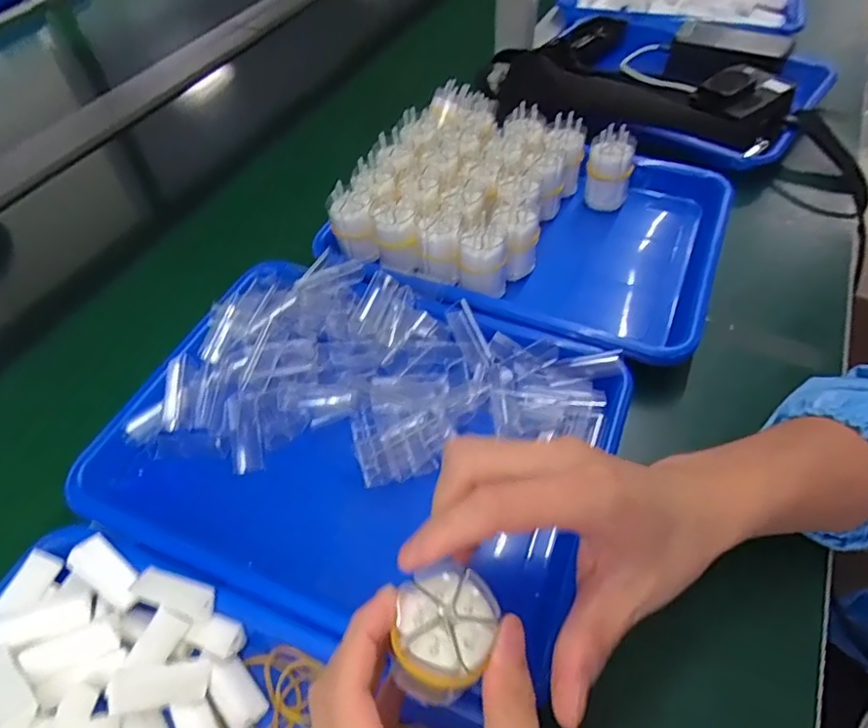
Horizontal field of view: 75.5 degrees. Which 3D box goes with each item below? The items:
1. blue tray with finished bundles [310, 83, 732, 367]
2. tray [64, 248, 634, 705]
[{"bbox_3d":[0.084,-0.132,0.499,0.312,0.076,0.240,18,55,17],"label":"blue tray with finished bundles"},{"bbox_3d":[-0.049,0.051,0.395,0.315,0.058,0.247,19,56,18],"label":"tray"}]

